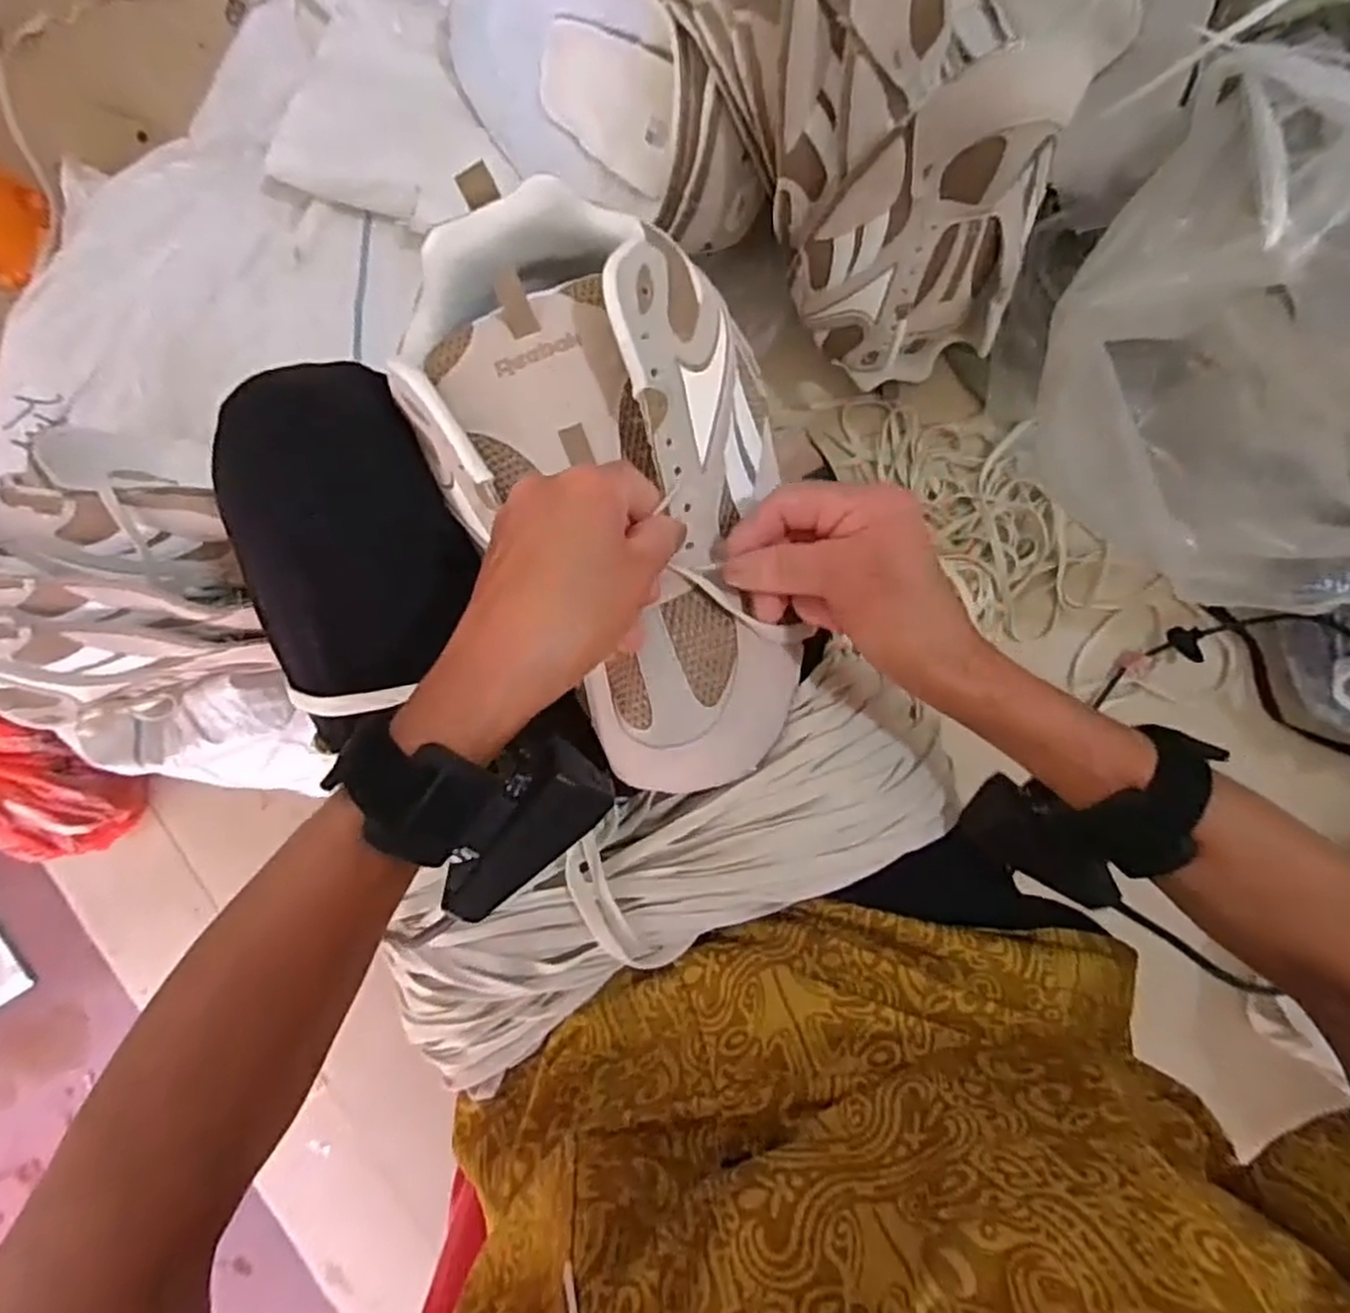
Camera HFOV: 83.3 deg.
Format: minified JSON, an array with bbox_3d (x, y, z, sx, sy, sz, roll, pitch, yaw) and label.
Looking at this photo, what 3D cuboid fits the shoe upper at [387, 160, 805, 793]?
[{"bbox_3d":[-0.023,-0.068,0.333,0.136,0.071,0.263,-20,96,7],"label":"shoe upper"}]

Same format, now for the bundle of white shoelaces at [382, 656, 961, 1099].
[{"bbox_3d":[-0.009,0.108,0.368,0.301,0.055,0.095,-31,92,8],"label":"bundle of white shoelaces"}]

